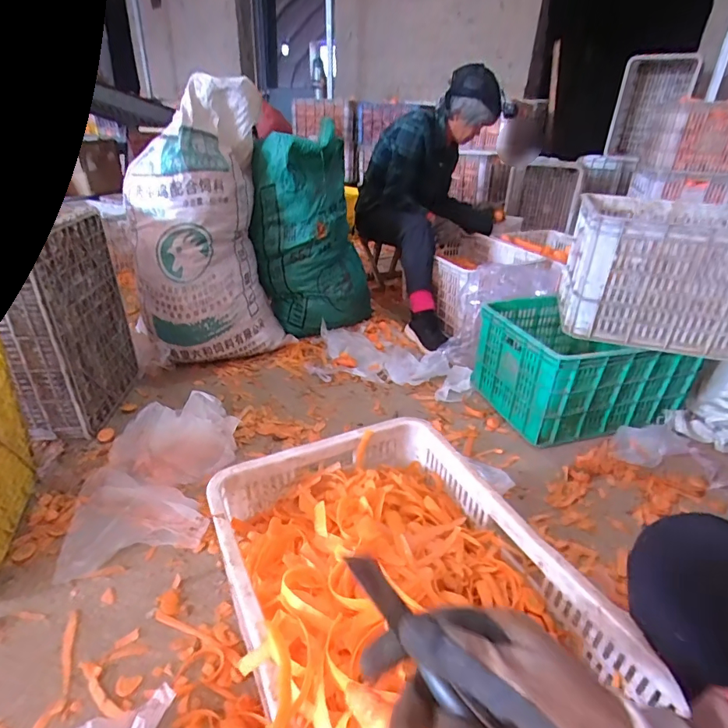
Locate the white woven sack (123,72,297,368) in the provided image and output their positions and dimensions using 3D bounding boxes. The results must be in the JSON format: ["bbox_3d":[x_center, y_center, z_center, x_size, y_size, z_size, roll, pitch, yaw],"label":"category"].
[{"bbox_3d":[-0.466,-0.376,1.317,0.426,0.735,0.204,-13,33,-23],"label":"white woven sack"}]

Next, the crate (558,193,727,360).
[{"bbox_3d":[0.776,-0.226,1.094,0.486,0.269,0.364,11,31,17],"label":"crate"}]

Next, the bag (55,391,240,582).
[{"bbox_3d":[-0.447,0.221,0.972,0.271,0.096,0.435,0,30,-2],"label":"bag"}]

